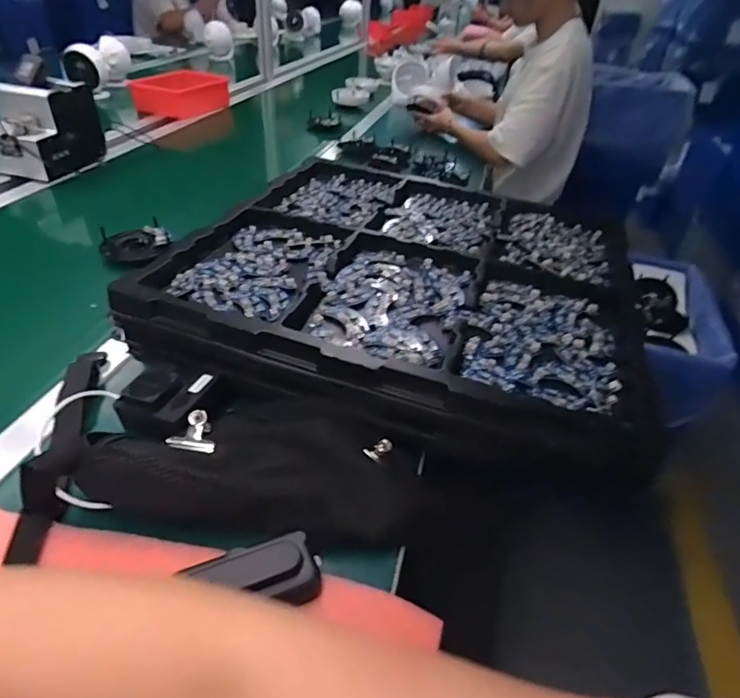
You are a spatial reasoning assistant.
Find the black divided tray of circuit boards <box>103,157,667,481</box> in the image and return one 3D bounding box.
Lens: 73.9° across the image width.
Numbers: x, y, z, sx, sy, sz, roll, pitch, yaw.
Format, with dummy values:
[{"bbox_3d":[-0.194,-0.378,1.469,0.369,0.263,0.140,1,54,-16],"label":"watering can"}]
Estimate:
[{"bbox_3d":[0.052,-0.106,0.643,0.487,0.071,0.510,15,40,13],"label":"black divided tray of circuit boards"}]

